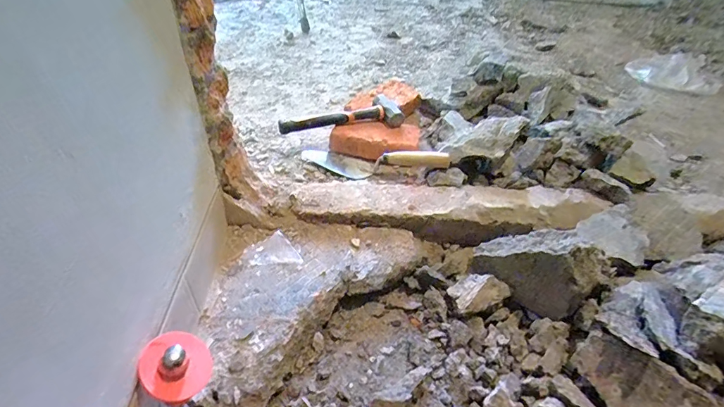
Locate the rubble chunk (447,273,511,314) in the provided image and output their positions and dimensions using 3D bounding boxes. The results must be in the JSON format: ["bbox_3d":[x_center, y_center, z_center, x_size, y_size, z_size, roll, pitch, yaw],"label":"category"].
[{"bbox_3d":[0.199,0.147,0.711,0.086,0.042,0.071,-11,45,-17],"label":"rubble chunk"}]

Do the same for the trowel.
[{"bbox_3d":[0.022,-0.085,0.907,0.330,0.053,0.078,0,44,18],"label":"trowel"}]

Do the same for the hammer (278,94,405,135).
[{"bbox_3d":[-0.052,-0.211,0.968,0.284,0.035,0.102,-7,44,-12],"label":"hammer"}]

